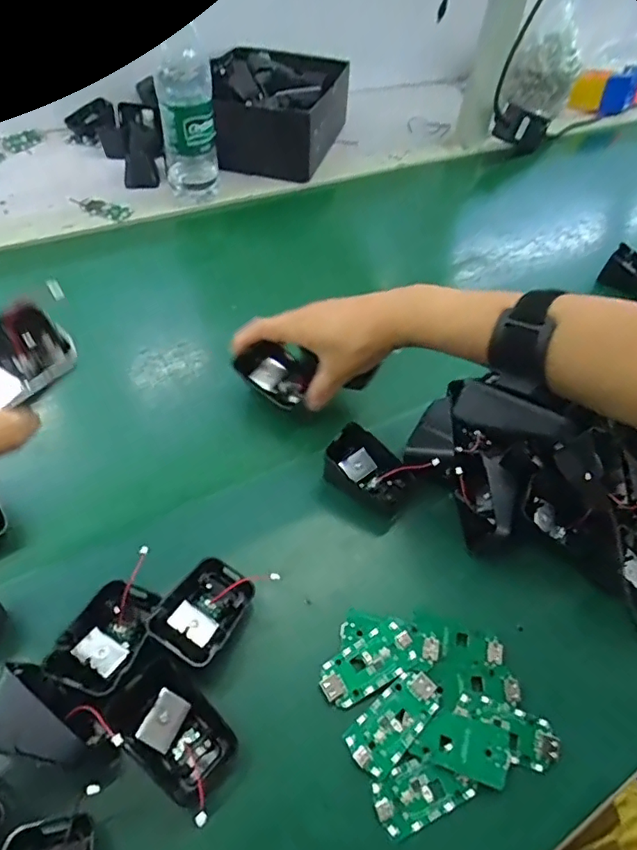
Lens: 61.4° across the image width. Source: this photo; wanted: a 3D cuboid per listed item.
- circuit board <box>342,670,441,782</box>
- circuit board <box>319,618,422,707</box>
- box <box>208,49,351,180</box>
[{"bbox_3d":[0.047,0.181,0.328,0.063,0.007,0.032,-33,61,-30],"label":"circuit board"},{"bbox_3d":[0.035,0.153,0.347,0.069,0.008,0.032,-20,55,-23],"label":"circuit board"},{"bbox_3d":[-0.052,-0.479,0.795,0.159,0.087,0.254,14,50,5],"label":"box"}]

